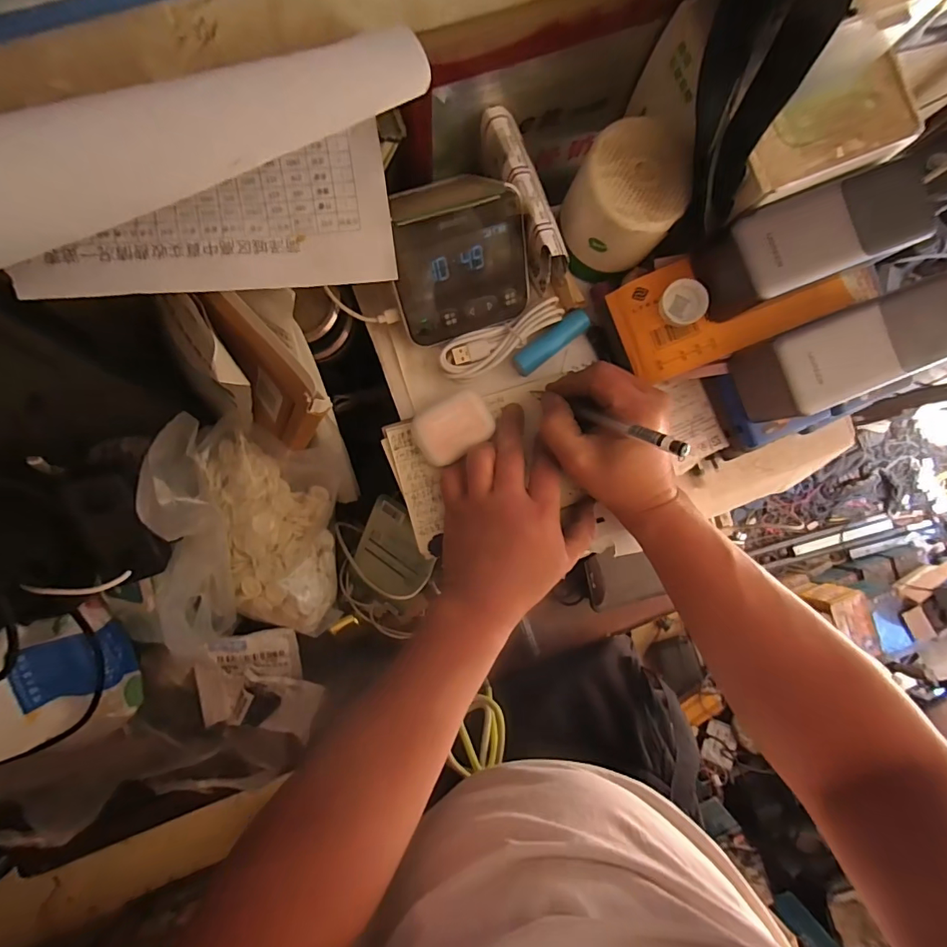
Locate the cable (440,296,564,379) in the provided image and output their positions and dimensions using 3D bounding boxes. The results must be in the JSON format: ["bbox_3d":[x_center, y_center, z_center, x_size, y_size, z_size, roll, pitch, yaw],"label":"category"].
[{"bbox_3d":[0.023,-0.102,0.359,0.101,0.016,0.030,-26,93,-5],"label":"cable"}]

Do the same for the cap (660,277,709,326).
[{"bbox_3d":[0.148,-0.120,0.329,0.030,0.013,0.030,0,90,-5],"label":"cap"}]

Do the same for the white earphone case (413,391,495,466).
[{"bbox_3d":[-0.015,-0.033,0.352,0.055,0.028,0.041,-28,93,-4],"label":"white earphone case"}]

